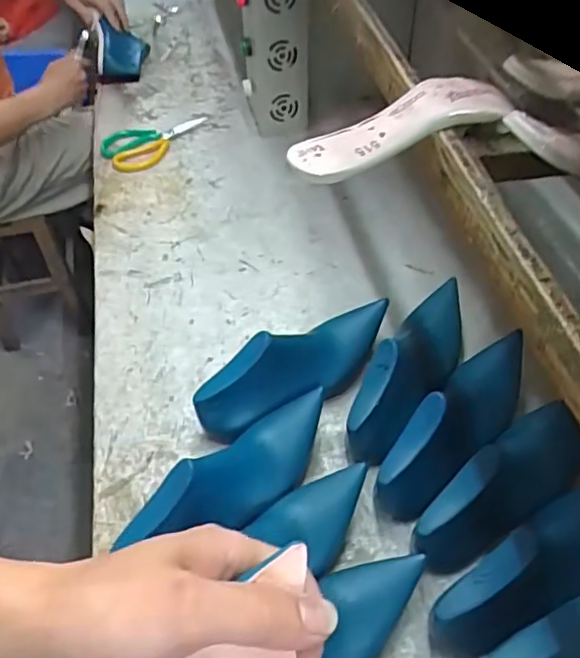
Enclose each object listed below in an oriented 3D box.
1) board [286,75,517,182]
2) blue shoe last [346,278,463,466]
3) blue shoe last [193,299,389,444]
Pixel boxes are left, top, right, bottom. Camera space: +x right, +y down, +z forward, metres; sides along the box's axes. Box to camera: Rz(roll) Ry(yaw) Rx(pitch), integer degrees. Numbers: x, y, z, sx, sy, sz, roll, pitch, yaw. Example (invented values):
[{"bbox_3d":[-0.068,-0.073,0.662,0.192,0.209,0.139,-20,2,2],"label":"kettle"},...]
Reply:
[{"bbox_3d":[0.084,-0.161,0.481,0.191,0.027,0.059,-21,51,-17],"label":"board"},{"bbox_3d":[0.144,0.031,0.681,0.069,0.085,0.271,22,53,19],"label":"blue shoe last"},{"bbox_3d":[0.017,0.040,0.693,0.258,0.091,0.067,-31,55,-24],"label":"blue shoe last"}]

